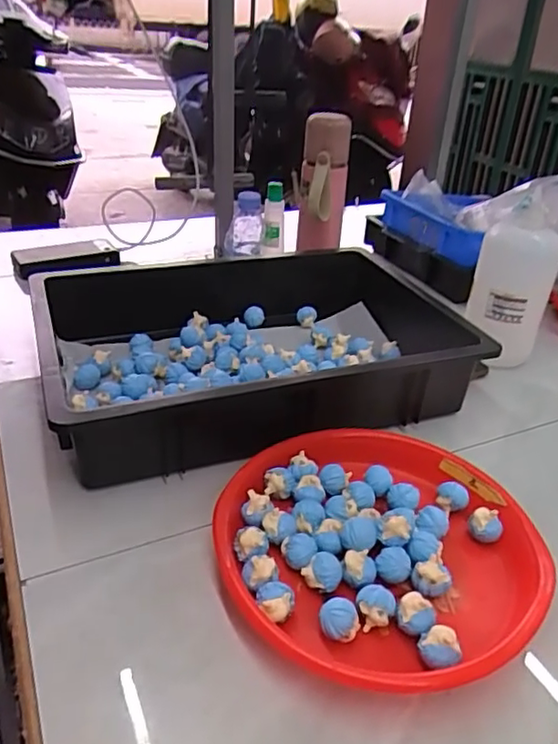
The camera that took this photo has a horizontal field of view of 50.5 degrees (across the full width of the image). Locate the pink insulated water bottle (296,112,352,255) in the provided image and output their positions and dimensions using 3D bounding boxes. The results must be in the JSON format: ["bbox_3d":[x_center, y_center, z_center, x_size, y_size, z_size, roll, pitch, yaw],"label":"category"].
[{"bbox_3d":[0.061,-0.251,0.855,0.065,0.211,0.087,6,31,6],"label":"pink insulated water bottle"}]

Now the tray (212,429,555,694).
[{"bbox_3d":[0.080,0.138,0.479,0.250,0.037,0.244,2,31,-1],"label":"tray"}]

